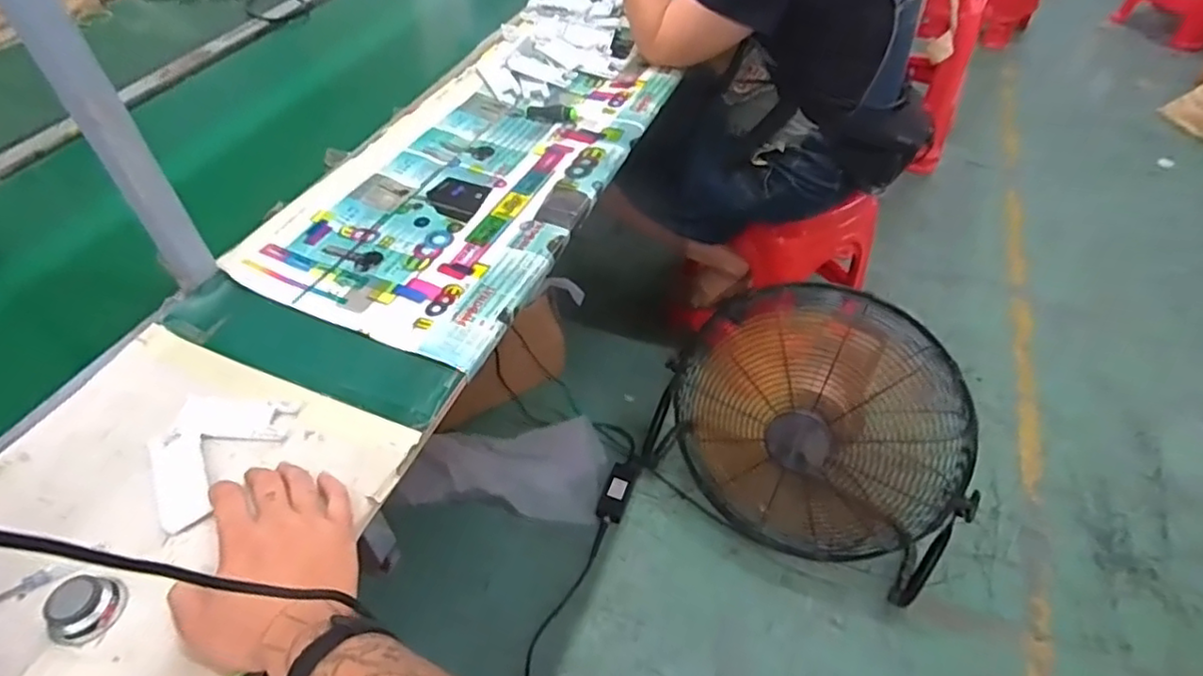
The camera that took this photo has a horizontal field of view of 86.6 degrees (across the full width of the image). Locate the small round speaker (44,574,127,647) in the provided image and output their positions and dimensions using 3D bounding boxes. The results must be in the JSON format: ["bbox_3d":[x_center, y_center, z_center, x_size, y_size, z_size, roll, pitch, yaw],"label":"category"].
[{"bbox_3d":[-0.378,0.199,0.468,0.046,0.022,0.043,-2,48,0],"label":"small round speaker"}]

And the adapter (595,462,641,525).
[{"bbox_3d":[0.036,0.329,1.374,0.056,0.024,0.134,17,50,16],"label":"adapter"}]

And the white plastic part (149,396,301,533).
[{"bbox_3d":[-0.341,0.105,0.553,0.105,0.011,0.126,7,49,4],"label":"white plastic part"}]

